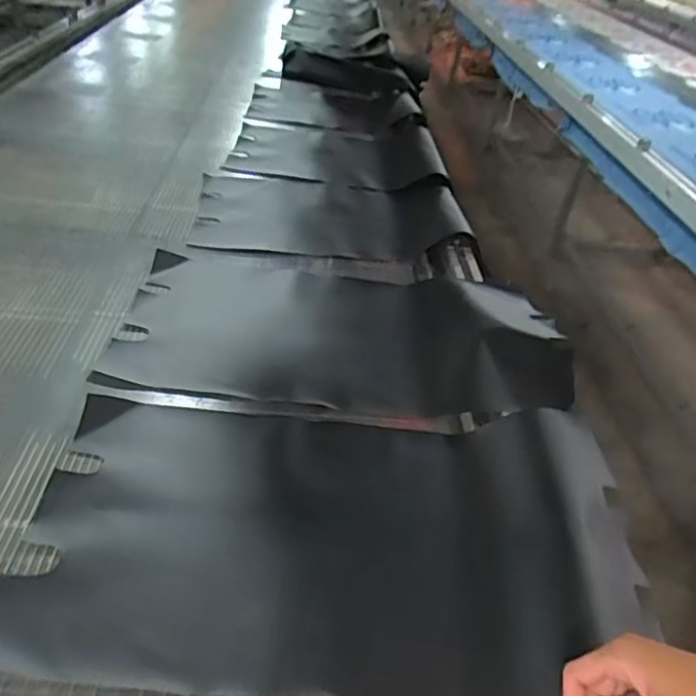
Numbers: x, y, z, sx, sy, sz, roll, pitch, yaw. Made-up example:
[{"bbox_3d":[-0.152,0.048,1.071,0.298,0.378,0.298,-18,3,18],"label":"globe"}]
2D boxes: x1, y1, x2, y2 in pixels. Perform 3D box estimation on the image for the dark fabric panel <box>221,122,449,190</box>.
[{"bbox_3d":[-0.032,-0.495,1.478,0.506,0.072,0.378,1,39,-6],"label":"dark fabric panel"}]

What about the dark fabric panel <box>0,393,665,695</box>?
[{"bbox_3d":[-0.012,0.207,0.675,0.639,0.073,0.341,4,38,-3],"label":"dark fabric panel"}]

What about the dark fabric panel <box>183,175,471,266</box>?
[{"bbox_3d":[-0.033,-0.287,1.240,0.538,0.064,0.343,4,38,-3],"label":"dark fabric panel"}]

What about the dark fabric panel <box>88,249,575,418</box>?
[{"bbox_3d":[-0.009,-0.038,0.923,0.654,0.036,0.338,5,38,-1],"label":"dark fabric panel"}]

